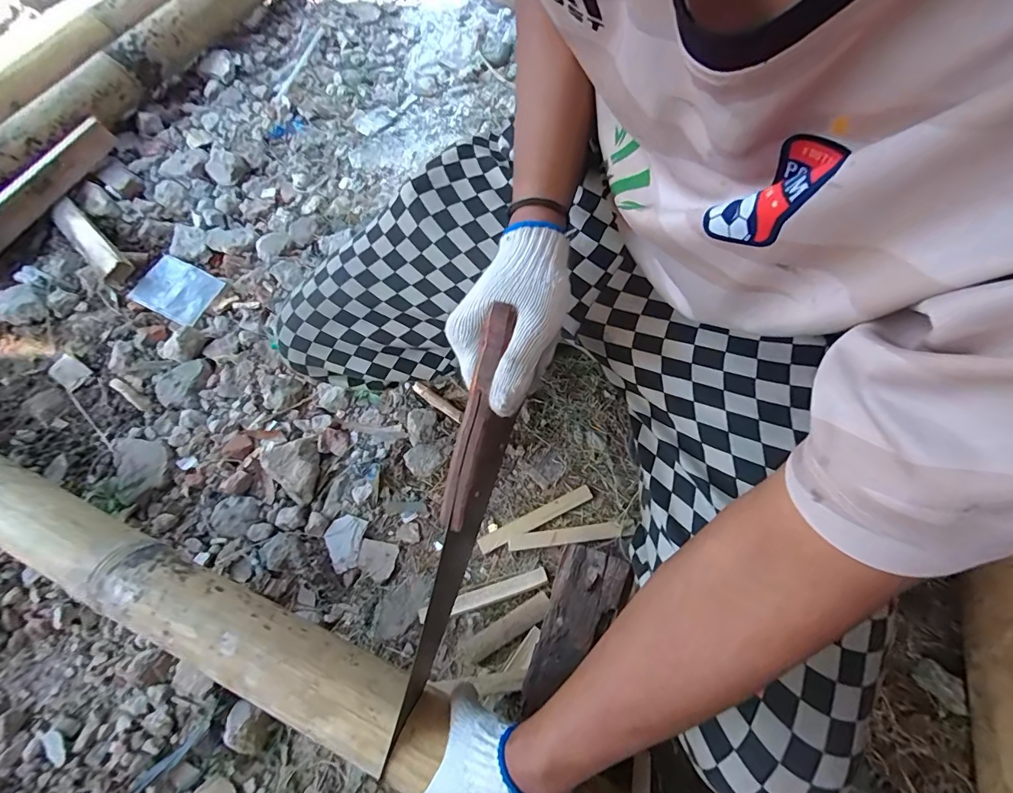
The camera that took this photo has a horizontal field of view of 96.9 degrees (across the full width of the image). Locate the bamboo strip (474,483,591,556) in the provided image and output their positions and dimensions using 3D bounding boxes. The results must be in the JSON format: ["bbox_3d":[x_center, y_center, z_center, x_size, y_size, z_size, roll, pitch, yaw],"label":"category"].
[{"bbox_3d":[0.039,0.166,0.614,0.166,0.004,0.023,-26,57,-6],"label":"bamboo strip"}]

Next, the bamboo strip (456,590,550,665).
[{"bbox_3d":[-0.001,0.286,0.554,0.122,0.006,0.028,-30,68,-6],"label":"bamboo strip"}]

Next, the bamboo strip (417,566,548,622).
[{"bbox_3d":[-0.031,0.257,0.578,0.169,0.008,0.022,-17,54,-2],"label":"bamboo strip"}]

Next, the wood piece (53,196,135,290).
[{"bbox_3d":[-0.757,-0.283,0.817,0.229,0.042,0.051,41,72,16],"label":"wood piece"}]

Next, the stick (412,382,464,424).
[{"bbox_3d":[-0.107,0.006,0.705,0.101,0.015,0.020,35,72,16],"label":"stick"}]

